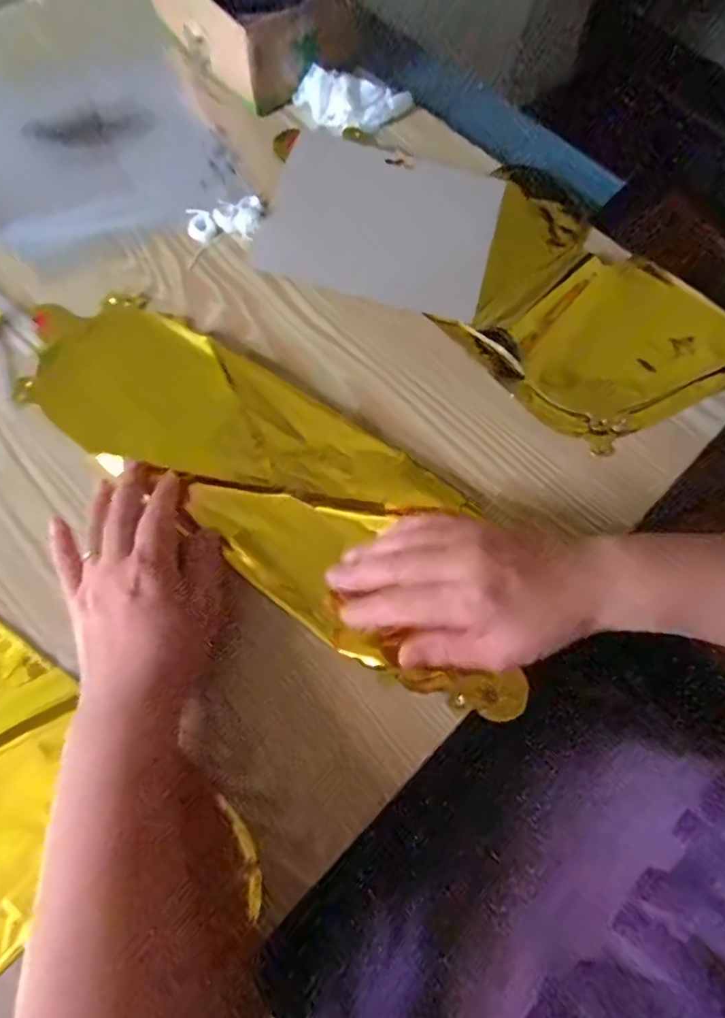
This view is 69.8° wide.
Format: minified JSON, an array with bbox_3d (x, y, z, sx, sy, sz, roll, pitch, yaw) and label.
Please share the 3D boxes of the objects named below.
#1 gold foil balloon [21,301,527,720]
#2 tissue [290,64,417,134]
[{"bbox_3d":[-0.062,-0.027,0.362,0.424,0.019,0.141,38,73,12],"label":"gold foil balloon"},{"bbox_3d":[-0.014,-0.379,0.484,0.105,0.023,0.049,22,70,6],"label":"tissue"}]

